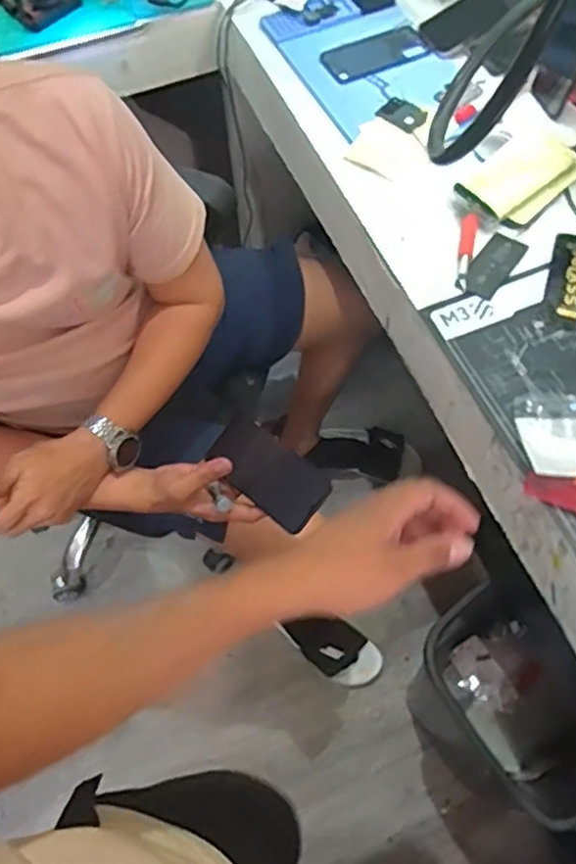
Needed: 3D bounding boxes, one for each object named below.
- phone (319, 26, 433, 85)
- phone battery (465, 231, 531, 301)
[{"bbox_3d":[0.134,-0.588,1.040,0.154,0.012,0.086,-15,66,9],"label":"phone"},{"bbox_3d":[0.261,-0.211,0.846,0.049,0.004,0.093,37,79,12],"label":"phone battery"}]

